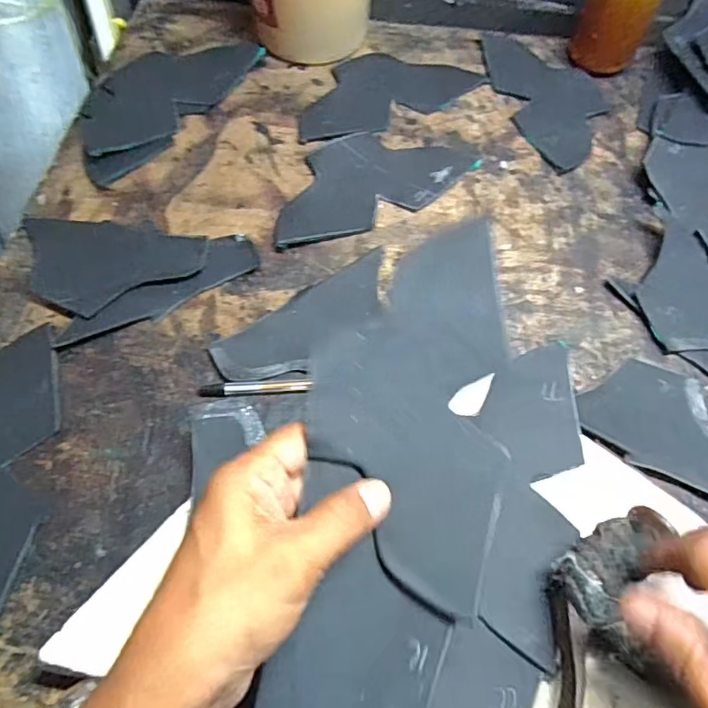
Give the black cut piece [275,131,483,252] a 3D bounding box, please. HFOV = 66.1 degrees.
[{"bbox_3d":[0.011,-0.145,0.447,0.180,0.006,0.088,-24,70,-14],"label":"black cut piece"}]

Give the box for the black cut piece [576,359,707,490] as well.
[{"bbox_3d":[0.207,0.044,0.354,0.112,0.007,0.074,26,64,12],"label":"black cut piece"}]

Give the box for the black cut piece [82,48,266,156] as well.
[{"bbox_3d":[-0.171,-0.237,0.485,0.095,0.009,0.180,35,66,16],"label":"black cut piece"}]

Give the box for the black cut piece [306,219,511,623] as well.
[{"bbox_3d":[0.025,0.026,0.253,0.090,0.011,0.167,1,78,-2],"label":"black cut piece"}]

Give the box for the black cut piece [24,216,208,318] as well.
[{"bbox_3d":[-0.183,-0.063,0.394,0.136,0.011,0.080,10,62,3],"label":"black cut piece"}]

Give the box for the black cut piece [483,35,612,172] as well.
[{"bbox_3d":[0.181,-0.238,0.499,0.090,0.007,0.171,-15,63,-10],"label":"black cut piece"}]

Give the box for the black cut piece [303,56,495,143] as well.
[{"bbox_3d":[0.023,-0.244,0.498,0.176,0.004,0.092,-27,66,-15],"label":"black cut piece"}]

